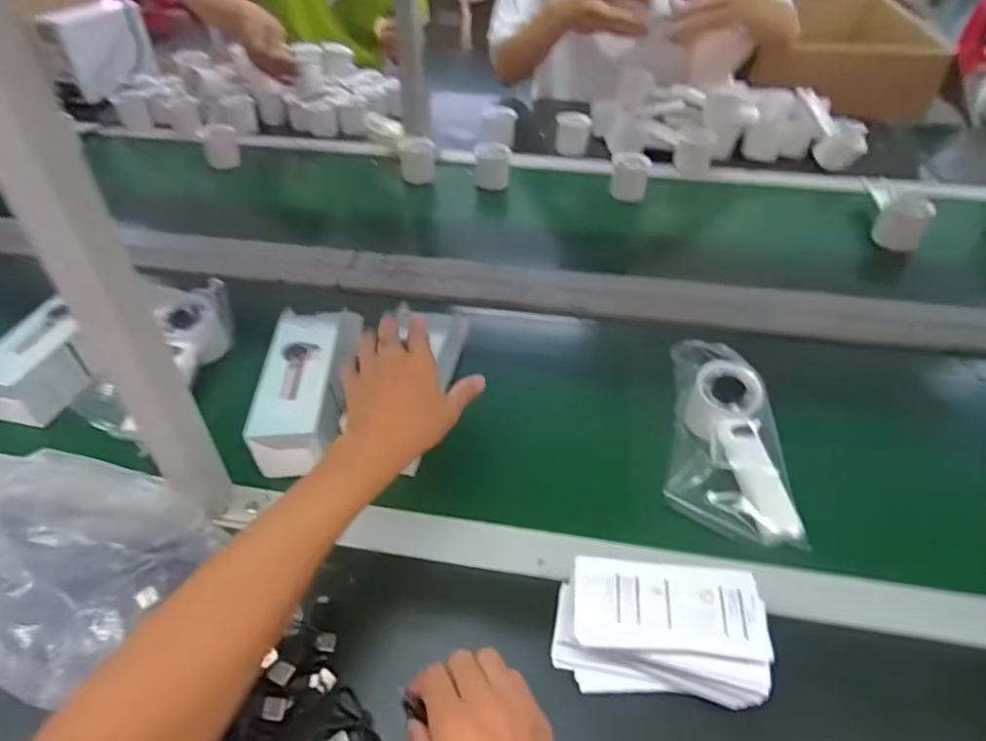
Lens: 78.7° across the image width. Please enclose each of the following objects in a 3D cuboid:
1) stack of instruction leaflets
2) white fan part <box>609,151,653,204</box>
[{"bbox_3d":[0.111,0.174,0.407,0.132,0.055,0.070,6,42,8],"label":"stack of instruction leaflets"},{"bbox_3d":[0.215,-0.305,0.951,0.058,0.058,0.051,4,42,6],"label":"white fan part"}]

